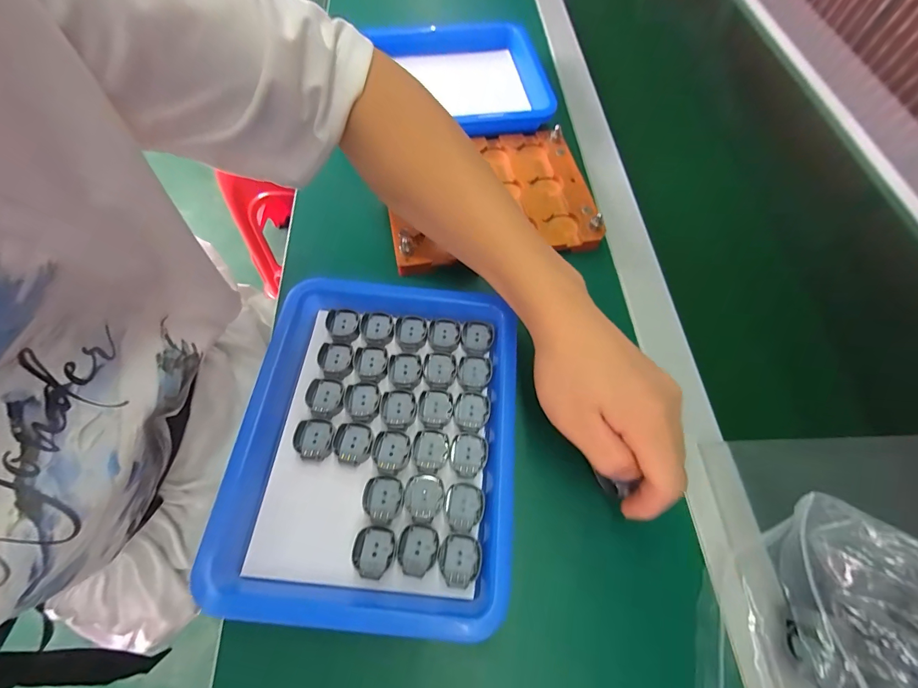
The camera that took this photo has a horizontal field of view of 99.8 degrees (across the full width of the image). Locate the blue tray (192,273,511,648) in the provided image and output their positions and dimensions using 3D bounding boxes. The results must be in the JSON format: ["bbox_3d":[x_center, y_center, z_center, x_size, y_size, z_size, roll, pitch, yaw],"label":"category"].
[{"bbox_3d":[-0.055,0.057,0.260,0.183,0.027,0.212,6,64,0],"label":"blue tray"}]

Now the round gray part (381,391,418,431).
[{"bbox_3d":[-0.042,0.047,0.272,0.024,0.006,0.027,4,64,-1],"label":"round gray part"}]

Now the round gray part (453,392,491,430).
[{"bbox_3d":[0.009,0.048,0.274,0.025,0.005,0.026,1,64,-3],"label":"round gray part"}]

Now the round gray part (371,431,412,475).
[{"bbox_3d":[-0.045,0.073,0.258,0.025,0.004,0.027,1,64,-3],"label":"round gray part"}]

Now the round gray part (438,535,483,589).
[{"bbox_3d":[0.001,0.129,0.230,0.025,0.004,0.027,1,64,-3],"label":"round gray part"}]

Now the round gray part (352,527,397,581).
[{"bbox_3d":[-0.052,0.126,0.234,0.024,0.007,0.027,14,64,4],"label":"round gray part"}]

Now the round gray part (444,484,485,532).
[{"bbox_3d":[0.003,0.103,0.243,0.024,0.004,0.027,16,64,4],"label":"round gray part"}]

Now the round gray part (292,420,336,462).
[{"bbox_3d":[-0.097,0.065,0.260,0.026,0.009,0.026,1,64,-3],"label":"round gray part"}]

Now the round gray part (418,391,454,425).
[{"bbox_3d":[-0.016,0.045,0.274,0.024,0.004,0.023,6,64,0],"label":"round gray part"}]

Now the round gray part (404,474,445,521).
[{"bbox_3d":[-0.022,0.097,0.245,0.024,0.004,0.026,1,64,-3],"label":"round gray part"}]

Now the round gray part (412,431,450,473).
[{"bbox_3d":[-0.019,0.072,0.259,0.023,0.004,0.026,8,64,0],"label":"round gray part"}]

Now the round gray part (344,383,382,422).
[{"bbox_3d":[-0.068,0.041,0.273,0.025,0.005,0.028,0,64,-3],"label":"round gray part"}]

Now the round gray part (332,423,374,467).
[{"bbox_3d":[-0.071,0.066,0.258,0.026,0.007,0.026,16,64,4],"label":"round gray part"}]

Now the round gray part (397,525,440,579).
[{"bbox_3d":[-0.025,0.124,0.232,0.023,0.004,0.027,15,64,4],"label":"round gray part"}]

